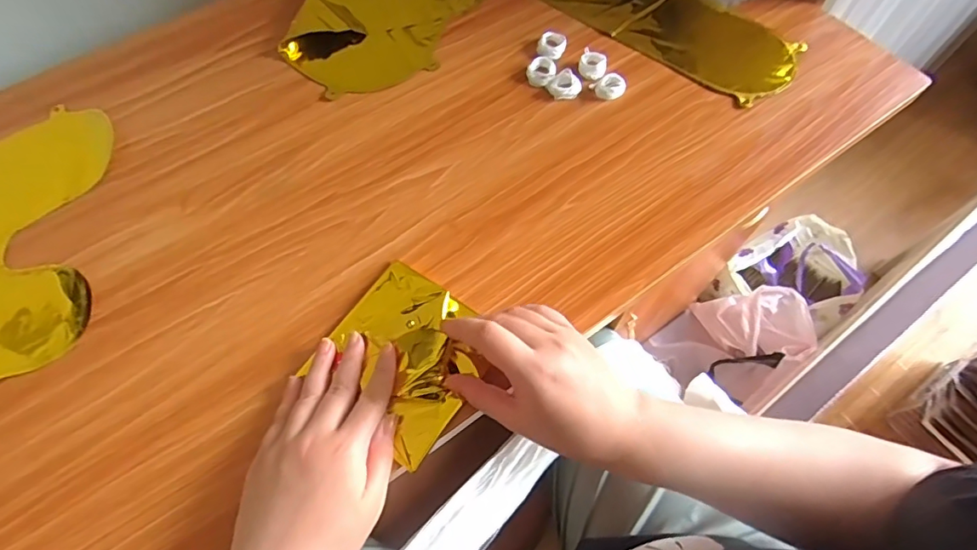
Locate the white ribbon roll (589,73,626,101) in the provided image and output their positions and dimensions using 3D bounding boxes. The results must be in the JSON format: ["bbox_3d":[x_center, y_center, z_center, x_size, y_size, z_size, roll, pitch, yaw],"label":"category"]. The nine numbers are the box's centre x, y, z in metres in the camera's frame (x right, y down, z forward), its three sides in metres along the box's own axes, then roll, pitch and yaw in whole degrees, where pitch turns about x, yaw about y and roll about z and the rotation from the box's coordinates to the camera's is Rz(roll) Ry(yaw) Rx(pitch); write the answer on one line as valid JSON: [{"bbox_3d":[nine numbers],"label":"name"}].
[{"bbox_3d":[0.121,-0.187,0.499,0.027,0.012,0.027,0,63,1],"label":"white ribbon roll"}]

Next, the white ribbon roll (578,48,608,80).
[{"bbox_3d":[0.107,-0.214,0.512,0.028,0.014,0.030,0,63,1],"label":"white ribbon roll"}]

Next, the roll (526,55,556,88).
[{"bbox_3d":[0.054,-0.208,0.511,0.028,0.009,0.035,9,64,5],"label":"roll"}]

